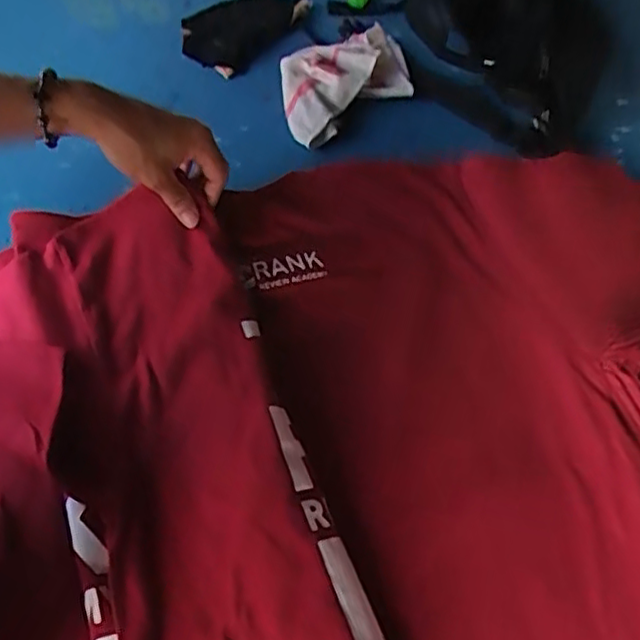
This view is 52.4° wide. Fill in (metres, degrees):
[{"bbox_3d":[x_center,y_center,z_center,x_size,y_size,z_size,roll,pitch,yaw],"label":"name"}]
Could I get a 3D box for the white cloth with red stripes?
[{"bbox_3d":[0.030,-0.286,0.757,0.200,0.030,0.112,-35,67,-24],"label":"white cloth with red stripes"}]

